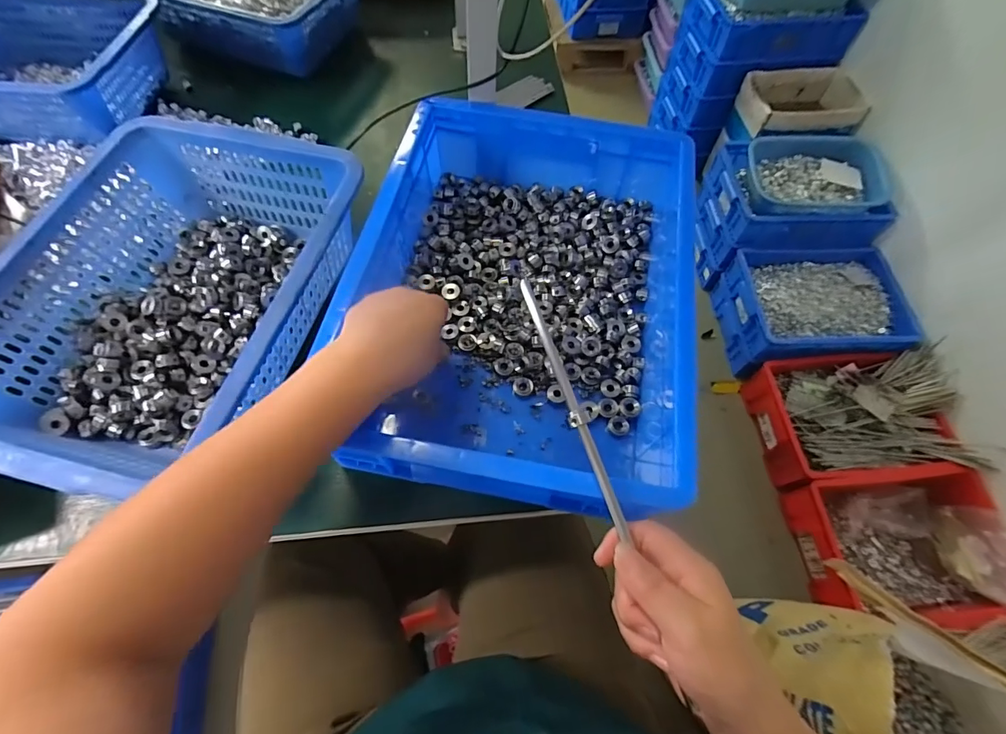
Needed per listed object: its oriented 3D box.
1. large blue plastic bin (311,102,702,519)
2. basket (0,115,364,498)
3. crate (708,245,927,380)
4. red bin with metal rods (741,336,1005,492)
[{"bbox_3d":[0.020,-0.086,0.467,0.300,0.111,0.399,10,63,3],"label":"large blue plastic bin"},{"bbox_3d":[-0.298,-0.062,0.433,0.271,0.105,0.344,16,64,6],"label":"basket"},{"bbox_3d":[0.904,-0.165,1.355,0.468,0.177,0.358,-1,63,-3],"label":"crate"},{"bbox_3d":[0.933,0.118,1.190,0.505,0.184,0.333,-3,63,-4],"label":"red bin with metal rods"}]

